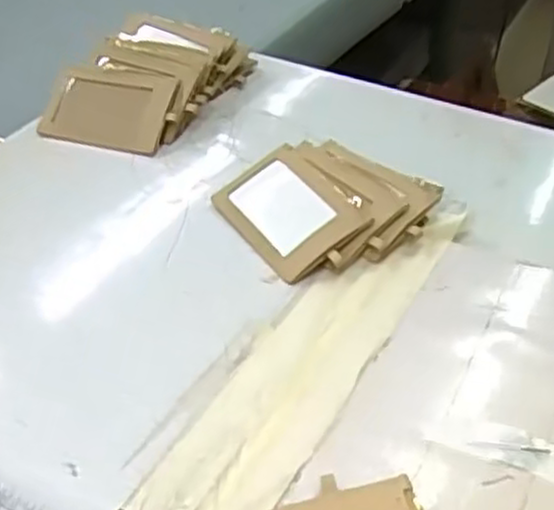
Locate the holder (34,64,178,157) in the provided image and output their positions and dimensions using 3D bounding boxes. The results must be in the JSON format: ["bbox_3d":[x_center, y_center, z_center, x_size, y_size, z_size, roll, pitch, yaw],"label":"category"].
[{"bbox_3d":[-0.142,-0.124,0.649,0.110,0.006,0.069,11,80,11],"label":"holder"}]

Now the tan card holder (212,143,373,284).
[{"bbox_3d":[0.007,-0.033,0.552,0.075,0.011,0.113,-43,53,-3],"label":"tan card holder"}]

